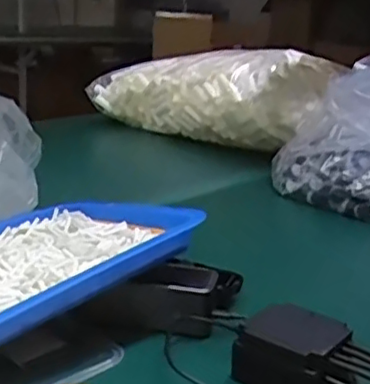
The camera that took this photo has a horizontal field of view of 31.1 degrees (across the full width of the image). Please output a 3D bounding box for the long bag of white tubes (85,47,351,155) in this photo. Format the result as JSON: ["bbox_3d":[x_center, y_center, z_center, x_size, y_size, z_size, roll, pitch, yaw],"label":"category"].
[{"bbox_3d":[0.069,-0.222,1.502,0.245,0.199,0.645,-12,22,-44],"label":"long bag of white tubes"}]

